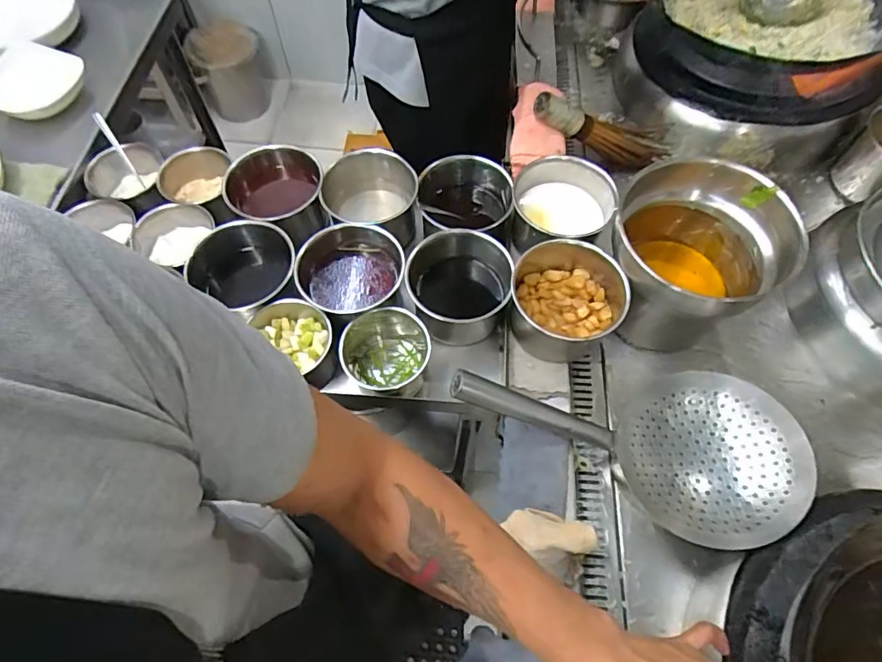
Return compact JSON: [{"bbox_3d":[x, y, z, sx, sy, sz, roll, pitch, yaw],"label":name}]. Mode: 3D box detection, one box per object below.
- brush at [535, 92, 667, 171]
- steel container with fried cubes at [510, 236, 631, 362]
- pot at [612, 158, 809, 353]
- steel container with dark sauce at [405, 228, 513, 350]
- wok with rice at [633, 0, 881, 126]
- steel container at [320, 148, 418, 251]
[{"bbox_3d":[0.297,-0.371,0.926,0.286,0.061,0.066,7,58,-33],"label":"brush"},{"bbox_3d":[0.182,-0.041,0.732,0.156,0.131,0.158,0,63,-1],"label":"steel container with fried cubes"},{"bbox_3d":[0.349,-0.098,0.728,0.204,0.242,0.195,0,63,-1],"label":"pot"},{"bbox_3d":[0.024,-0.062,0.764,0.153,0.103,0.152,6,63,2],"label":"steel container with dark sauce"},{"bbox_3d":[0.599,-0.560,0.893,0.429,0.189,0.324,32,67,15],"label":"wok with rice"},{"bbox_3d":[-0.117,-0.208,0.849,0.153,0.113,0.156,0,63,-1],"label":"steel container"}]

